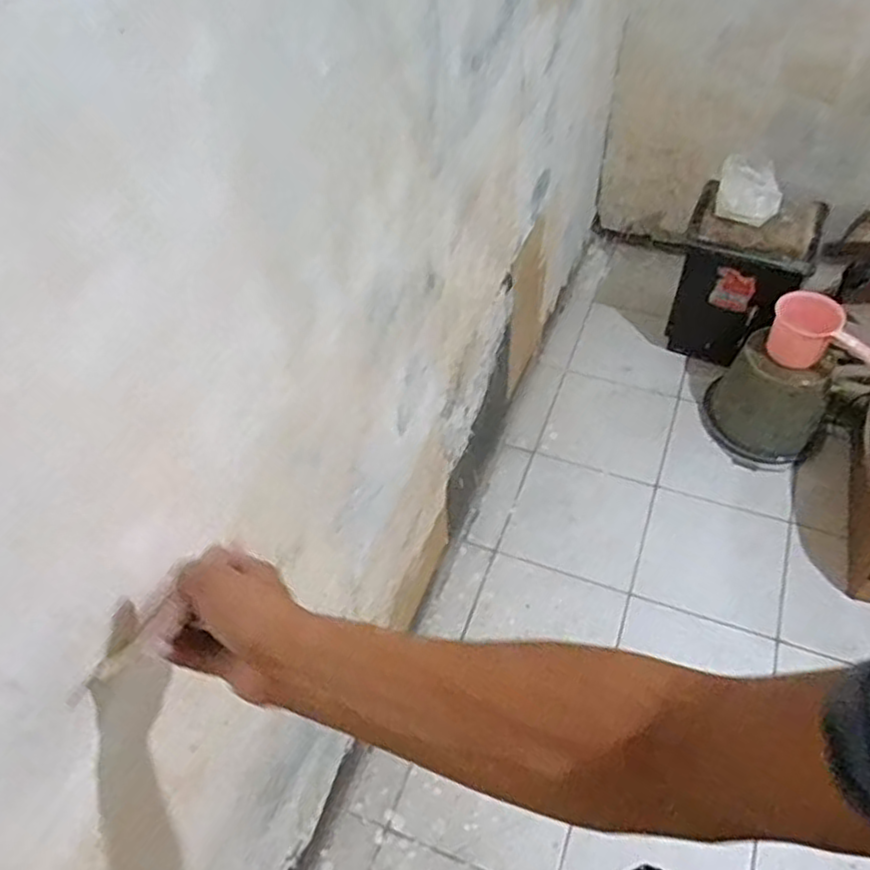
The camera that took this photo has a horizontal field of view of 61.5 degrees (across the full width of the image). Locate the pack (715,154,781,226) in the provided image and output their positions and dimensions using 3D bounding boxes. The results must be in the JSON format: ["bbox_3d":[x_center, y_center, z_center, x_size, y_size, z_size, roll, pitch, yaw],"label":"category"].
[{"bbox_3d":[0.745,-0.574,1.729,0.150,0.099,0.101,20,55,18],"label":"pack"}]

